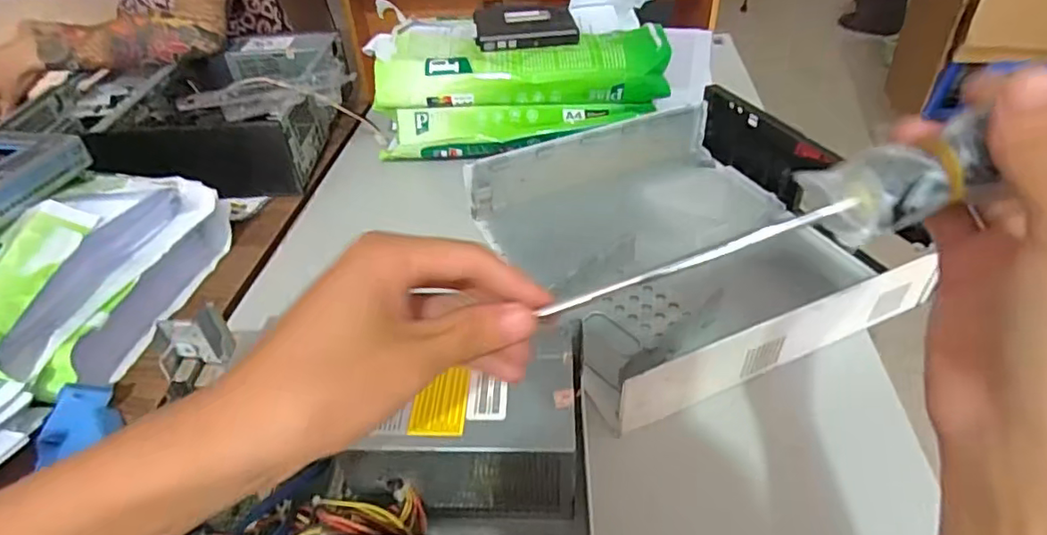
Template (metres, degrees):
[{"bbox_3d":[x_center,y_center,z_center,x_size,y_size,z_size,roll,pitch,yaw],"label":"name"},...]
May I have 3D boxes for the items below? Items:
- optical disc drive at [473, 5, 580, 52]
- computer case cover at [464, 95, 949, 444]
[{"bbox_3d":[0.003,-0.335,0.802,0.137,0.017,0.121,-4,41,0],"label":"optical disc drive"},{"bbox_3d":[0.148,-0.033,0.590,0.309,0.082,0.347,-17,43,-15],"label":"computer case cover"}]

